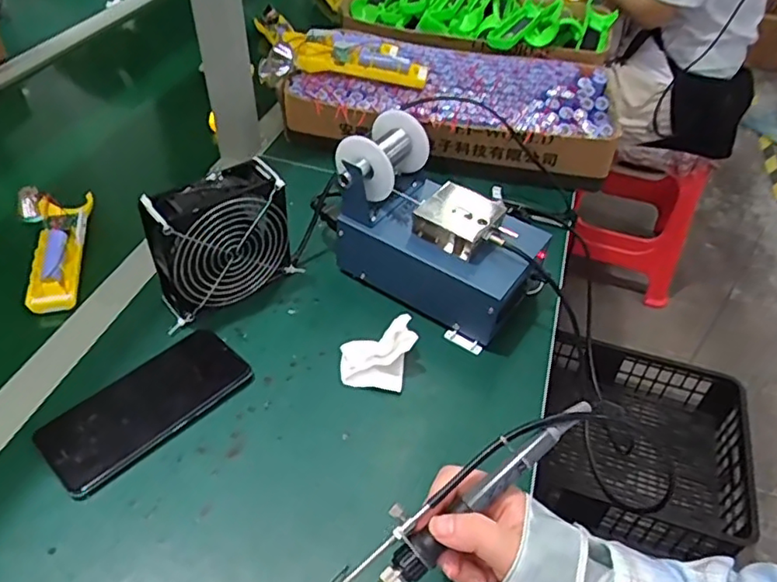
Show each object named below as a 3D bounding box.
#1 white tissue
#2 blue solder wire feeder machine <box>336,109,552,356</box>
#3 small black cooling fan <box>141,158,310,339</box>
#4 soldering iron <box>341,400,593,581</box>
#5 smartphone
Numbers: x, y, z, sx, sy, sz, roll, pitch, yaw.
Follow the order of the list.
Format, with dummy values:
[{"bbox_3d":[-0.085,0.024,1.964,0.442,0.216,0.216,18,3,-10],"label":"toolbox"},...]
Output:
[{"bbox_3d":[-0.010,0.053,0.524,0.065,0.044,0.053,7,44,3],"label":"white tissue"},{"bbox_3d":[0.044,-0.063,0.579,0.207,0.132,0.112,30,49,24],"label":"blue solder wire feeder machine"},{"bbox_3d":[-0.150,-0.042,0.550,0.127,0.121,0.054,-30,53,-31],"label":"small black cooling fan"},{"bbox_3d":[0.037,0.125,0.346,0.198,0.023,0.031,-38,55,-12],"label":"soldering iron"},{"bbox_3d":[-0.195,0.092,0.489,0.069,0.014,0.161,33,51,27],"label":"smartphone"}]

